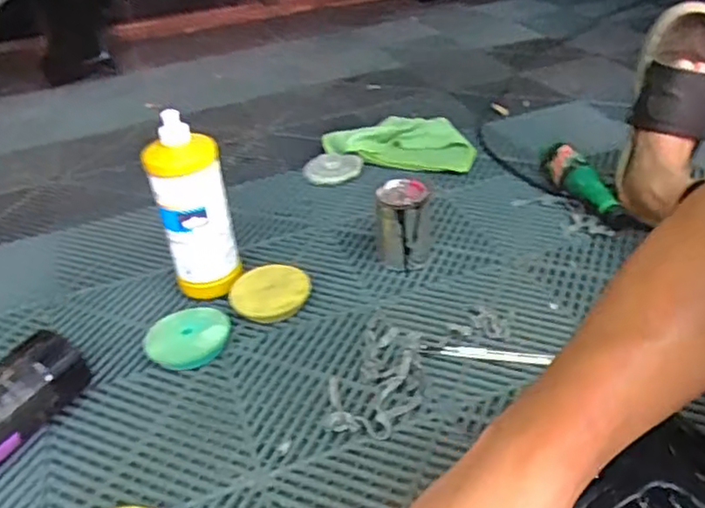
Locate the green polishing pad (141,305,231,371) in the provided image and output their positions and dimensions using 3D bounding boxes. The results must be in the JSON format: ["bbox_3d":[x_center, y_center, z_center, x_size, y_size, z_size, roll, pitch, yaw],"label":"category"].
[{"bbox_3d":[-0.193,0.100,0.755,0.094,0.031,0.093,-11,36,-8],"label":"green polishing pad"}]

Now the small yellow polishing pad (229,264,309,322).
[{"bbox_3d":[-0.104,0.049,0.813,0.099,0.029,0.089,-10,36,-6],"label":"small yellow polishing pad"}]

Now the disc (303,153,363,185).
[{"bbox_3d":[-0.034,-0.144,1.074,0.098,0.021,0.078,-6,35,-1],"label":"disc"}]

